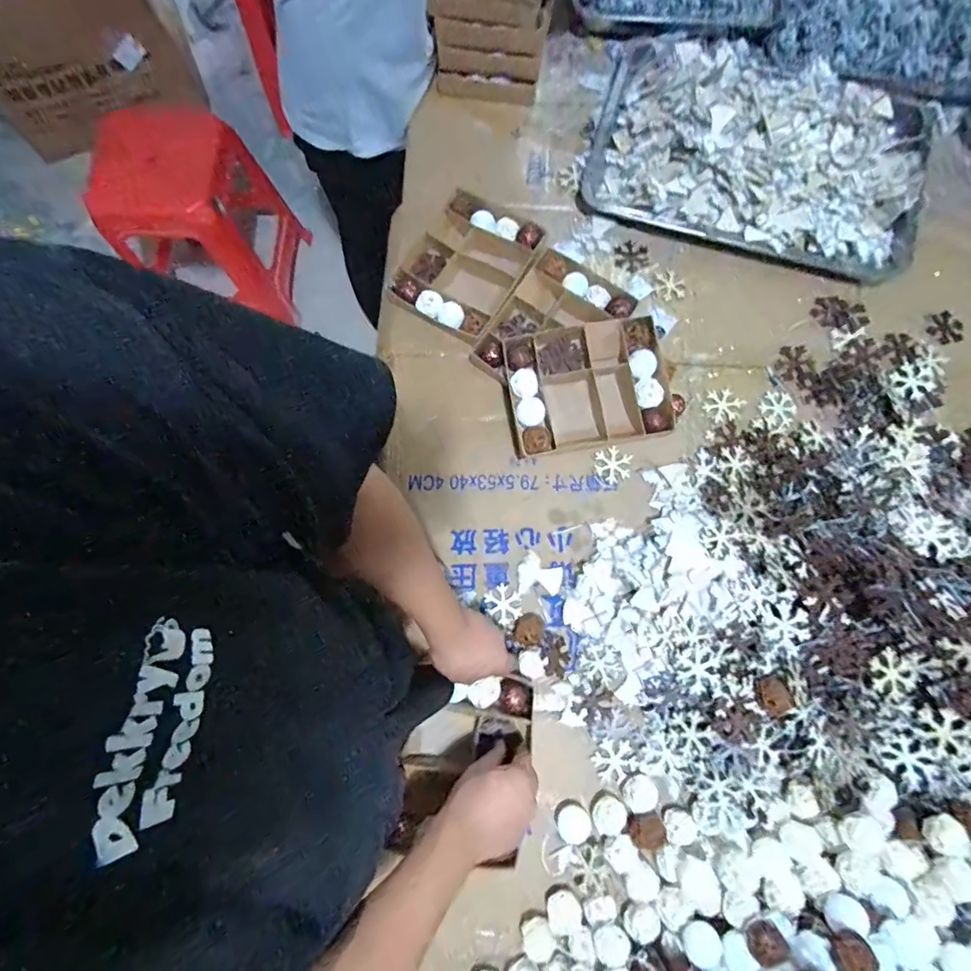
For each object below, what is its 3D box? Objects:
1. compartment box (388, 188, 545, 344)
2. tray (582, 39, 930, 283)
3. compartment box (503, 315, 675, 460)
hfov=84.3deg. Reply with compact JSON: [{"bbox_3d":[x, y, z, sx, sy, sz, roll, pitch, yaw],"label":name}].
[{"bbox_3d":[-0.028,-0.337,0.814,0.181,0.036,0.227,29,79,8],"label":"compartment box"},{"bbox_3d":[0.414,-0.519,0.823,0.487,0.089,0.327,15,77,5],"label":"tray"},{"bbox_3d":[0.142,-0.133,0.743,0.221,0.066,0.169,-9,76,-1],"label":"compartment box"}]

